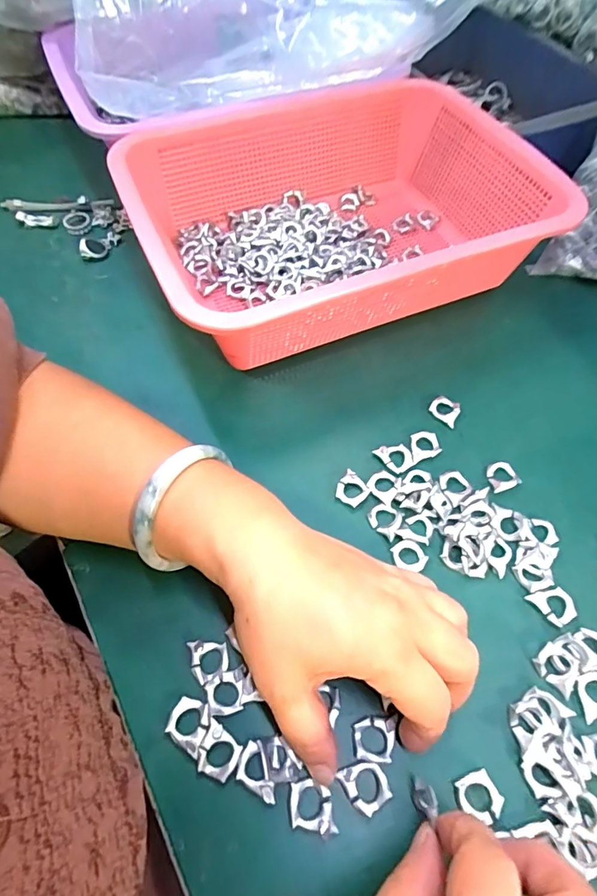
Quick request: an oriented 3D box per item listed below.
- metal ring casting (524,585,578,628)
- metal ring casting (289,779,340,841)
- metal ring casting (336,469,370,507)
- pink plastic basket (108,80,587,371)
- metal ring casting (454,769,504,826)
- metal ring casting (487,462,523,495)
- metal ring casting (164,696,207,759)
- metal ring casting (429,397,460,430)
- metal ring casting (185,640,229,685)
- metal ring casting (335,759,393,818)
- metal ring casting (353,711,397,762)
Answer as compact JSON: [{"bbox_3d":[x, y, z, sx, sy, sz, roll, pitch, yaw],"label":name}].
[{"bbox_3d":[0.144,0.089,0.266,0.023,0.004,0.020,-14,61,-9],"label":"metal ring casting"},{"bbox_3d":[0.006,0.167,0.219,0.019,0.005,0.022,-12,60,-8],"label":"metal ring casting"},{"bbox_3d":[0.035,0.027,0.303,0.019,0.004,0.021,34,64,18],"label":"metal ring casting"},{"bbox_3d":[0.029,-0.180,0.378,0.299,0.085,0.226,-22,62,-13],"label":"pink plastic basket"},{"bbox_3d":[0.084,0.164,0.222,0.019,0.004,0.019,0,59,-1],"label":"metal ring casting"},{"bbox_3d":[0.133,0.018,0.310,0.022,0.007,0.019,-20,62,-12],"label":"metal ring casting"},{"bbox_3d":[-0.055,0.137,0.234,0.019,0.004,0.022,14,60,8],"label":"metal ring casting"},{"bbox_3d":[0.103,-0.026,0.336,0.020,0.004,0.020,24,62,13],"label":"metal ring casting"},{"bbox_3d":[-0.047,0.111,0.249,0.019,0.004,0.021,-16,61,-10],"label":"metal ring casting"},{"bbox_3d":[0.032,0.159,0.224,0.020,0.004,0.021,-29,64,-17],"label":"metal ring casting"},{"bbox_3d":[0.038,0.141,0.232,0.021,0.004,0.020,6,59,3],"label":"metal ring casting"}]

